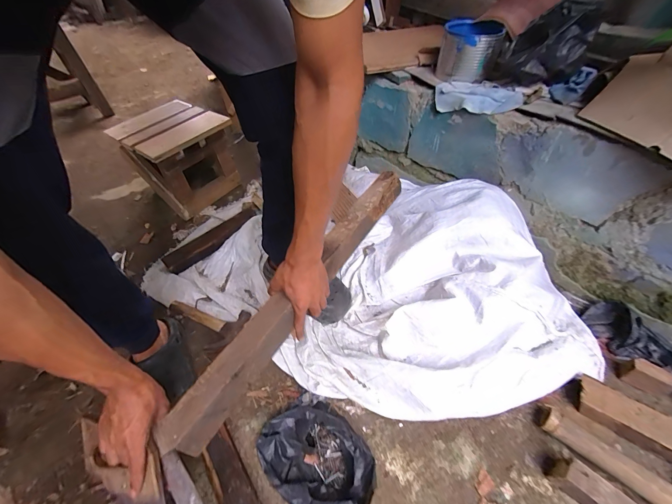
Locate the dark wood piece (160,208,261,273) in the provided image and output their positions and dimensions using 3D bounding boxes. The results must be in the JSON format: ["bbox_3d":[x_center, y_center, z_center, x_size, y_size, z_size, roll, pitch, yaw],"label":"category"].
[{"bbox_3d":[-0.380,-0.046,0.929,0.325,0.043,0.073,-37,58,-27],"label":"dark wood piece"}]

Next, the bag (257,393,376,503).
[{"bbox_3d":[-0.035,0.369,0.525,0.159,0.080,0.222,-36,57,-27],"label":"bag"}]

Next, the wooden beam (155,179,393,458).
[{"bbox_3d":[-0.040,0.046,0.547,0.060,0.056,0.630,27,58,22],"label":"wooden beam"}]

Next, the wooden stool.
[{"bbox_3d":[-0.556,-0.334,1.047,0.331,0.257,0.284,28,55,23],"label":"wooden stool"}]

